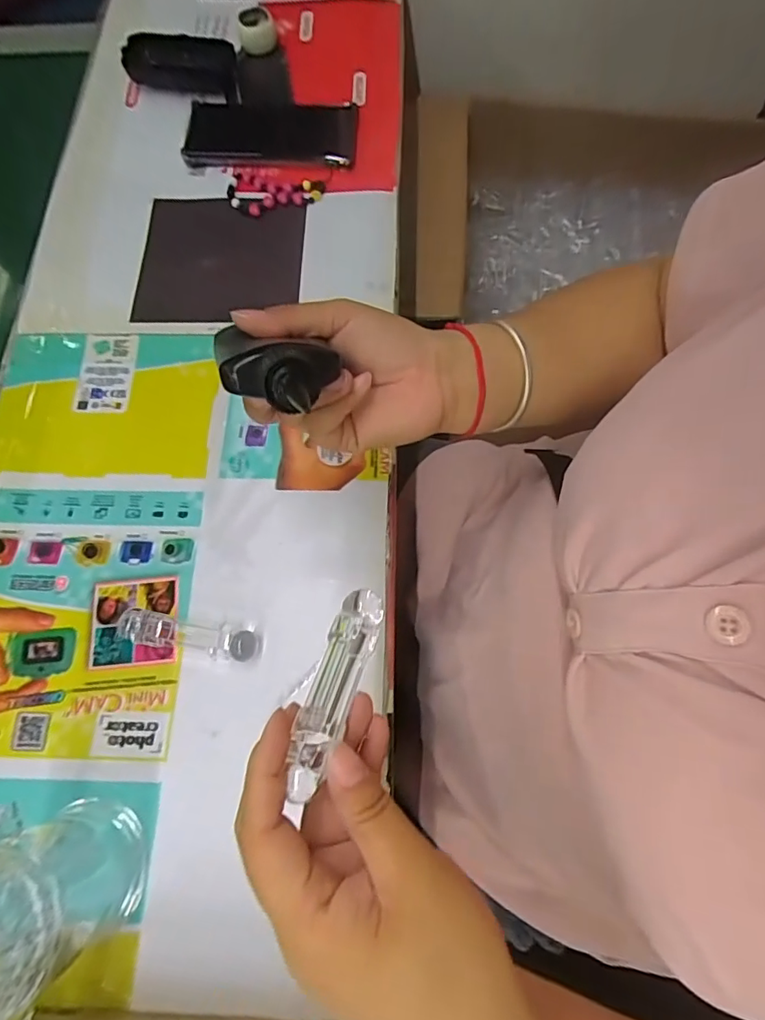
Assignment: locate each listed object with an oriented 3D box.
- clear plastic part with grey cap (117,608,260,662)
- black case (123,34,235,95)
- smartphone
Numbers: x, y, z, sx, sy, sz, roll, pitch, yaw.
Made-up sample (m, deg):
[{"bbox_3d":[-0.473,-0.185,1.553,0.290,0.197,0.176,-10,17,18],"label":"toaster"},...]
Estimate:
[{"bbox_3d":[-0.138,0.087,0.352,0.105,0.016,0.022,9,72,6],"label":"clear plastic part with grey cap"},{"bbox_3d":[-0.206,-0.457,0.514,0.107,0.024,0.051,4,72,4],"label":"black case"},{"bbox_3d":[-0.108,-0.369,0.491,0.162,0.012,0.081,3,72,4],"label":"smartphone"}]

